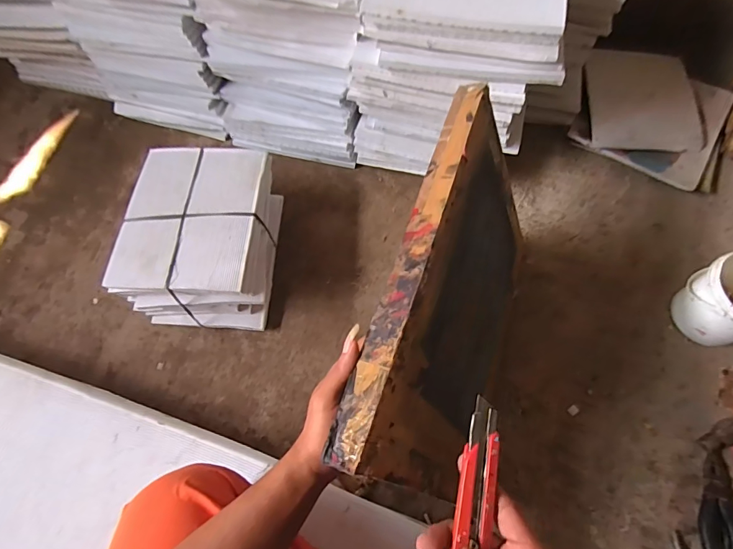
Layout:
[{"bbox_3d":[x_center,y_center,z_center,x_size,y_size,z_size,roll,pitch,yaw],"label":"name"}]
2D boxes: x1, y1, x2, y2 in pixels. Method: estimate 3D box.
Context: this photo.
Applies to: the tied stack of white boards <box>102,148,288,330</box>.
[{"bbox_3d":[-0.279,-0.067,0.726,0.220,0.126,0.287,1,65,3],"label":"tied stack of white boards"}]

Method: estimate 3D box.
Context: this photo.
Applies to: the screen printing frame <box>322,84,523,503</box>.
[{"bbox_3d":[0.130,0.047,0.542,0.036,0.331,0.436,4,63,34],"label":"screen printing frame"}]

